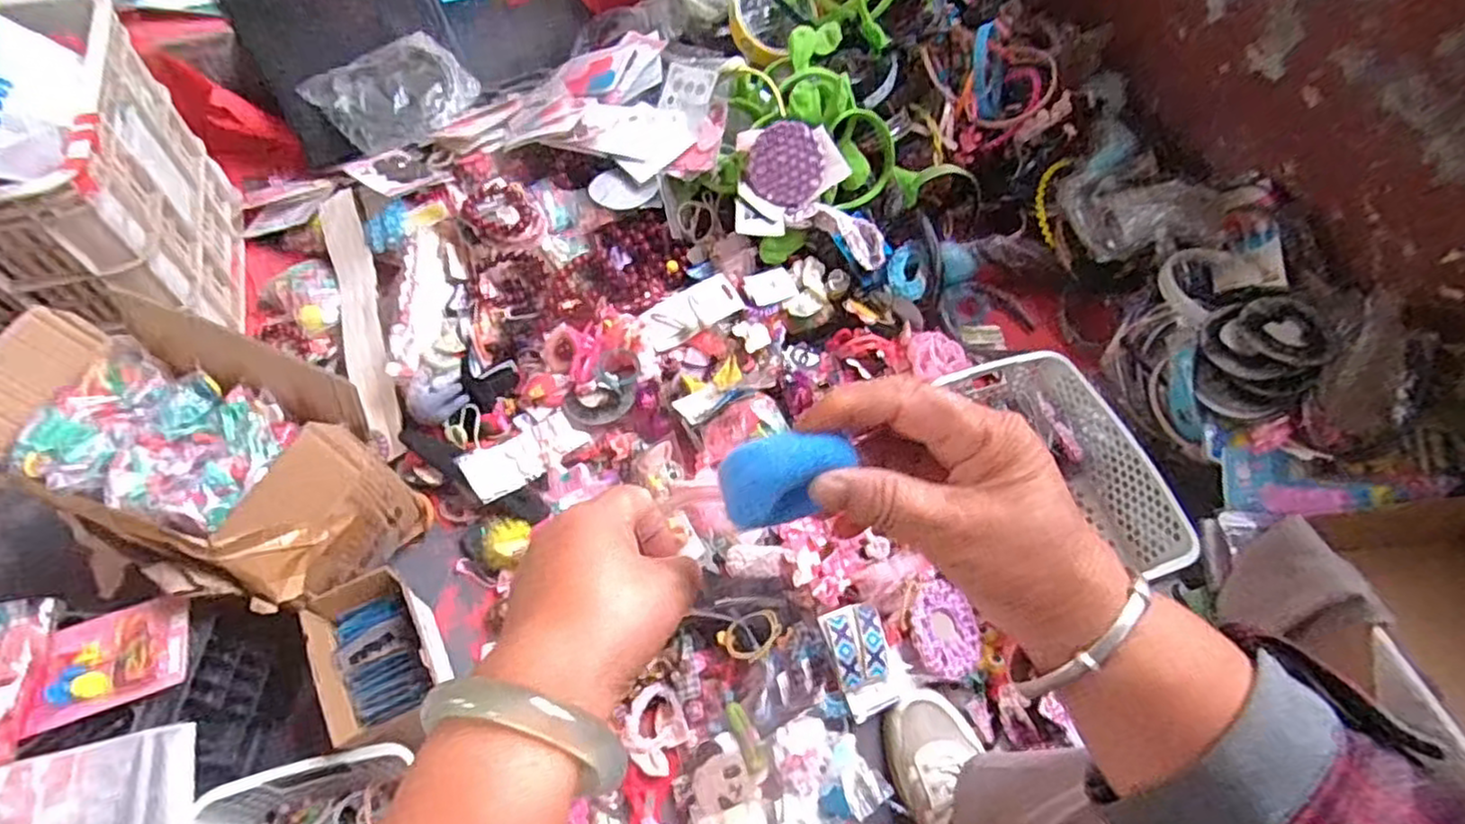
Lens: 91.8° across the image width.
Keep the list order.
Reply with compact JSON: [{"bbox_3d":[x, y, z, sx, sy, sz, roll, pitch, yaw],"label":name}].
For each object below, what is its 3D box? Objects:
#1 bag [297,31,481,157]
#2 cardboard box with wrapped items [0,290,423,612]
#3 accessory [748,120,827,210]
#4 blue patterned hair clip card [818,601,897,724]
[{"bbox_3d":[-0.488,-0.462,1.026,0.177,0.067,0.187,39,65,18],"label":"bag"},{"bbox_3d":[-0.511,0.056,0.678,0.334,0.201,0.212,18,60,8],"label":"cardboard box with wrapped items"},{"bbox_3d":[0.068,-0.308,0.886,0.096,0.093,0.009,43,22,-20],"label":"accessory"},{"bbox_3d":[0.133,0.253,0.726,0.062,0.020,0.105,-16,82,-17],"label":"blue patterned hair clip card"}]

